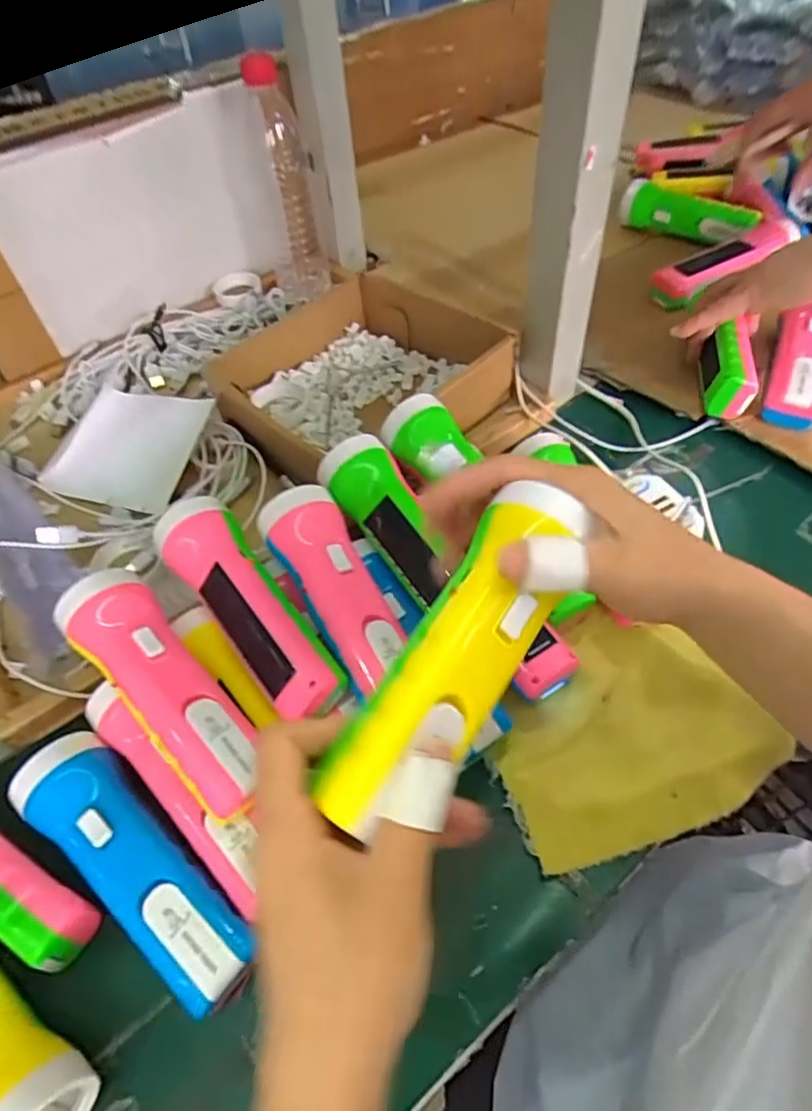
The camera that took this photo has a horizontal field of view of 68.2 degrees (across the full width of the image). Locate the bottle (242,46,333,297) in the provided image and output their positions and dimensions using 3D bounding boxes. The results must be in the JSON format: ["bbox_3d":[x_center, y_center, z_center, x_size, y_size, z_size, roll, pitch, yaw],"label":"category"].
[{"bbox_3d":[-0.126,-0.397,0.633,0.058,0.208,0.062,-11,51,-3],"label":"bottle"}]

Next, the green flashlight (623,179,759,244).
[{"bbox_3d":[0.344,-0.422,0.745,0.169,0.041,0.048,36,62,29],"label":"green flashlight"}]

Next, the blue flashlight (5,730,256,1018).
[{"bbox_3d":[-0.143,0.168,0.327,0.165,0.050,0.052,30,59,26],"label":"blue flashlight"}]

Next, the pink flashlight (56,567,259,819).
[{"bbox_3d":[-0.134,0.076,0.342,0.158,0.055,0.048,38,64,25],"label":"pink flashlight"}]

